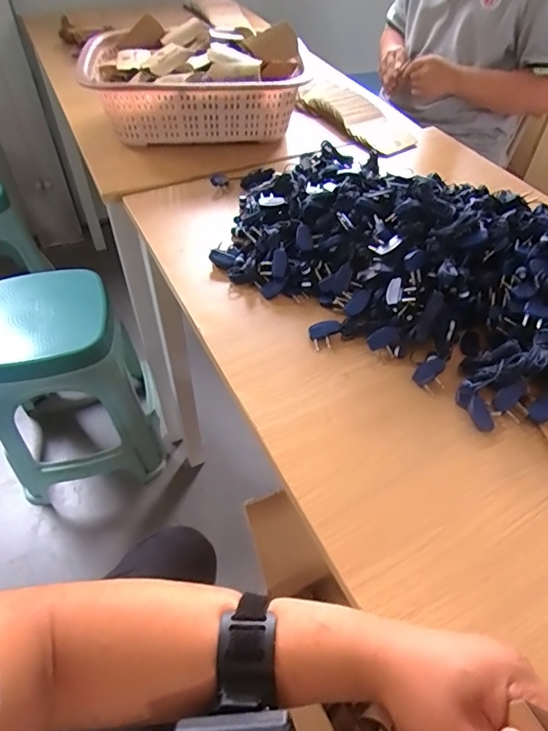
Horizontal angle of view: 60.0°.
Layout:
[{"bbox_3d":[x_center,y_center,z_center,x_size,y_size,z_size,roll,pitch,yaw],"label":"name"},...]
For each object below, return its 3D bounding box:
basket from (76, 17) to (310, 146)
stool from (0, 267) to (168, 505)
[{"bbox_3d":[-0.147,-0.518,0.861,0.366,0.127,0.297,-8,50,-8],"label":"basket"},{"bbox_3d":[-0.492,0.041,1.156,0.354,0.446,0.346,-10,50,-10],"label":"stool"}]

